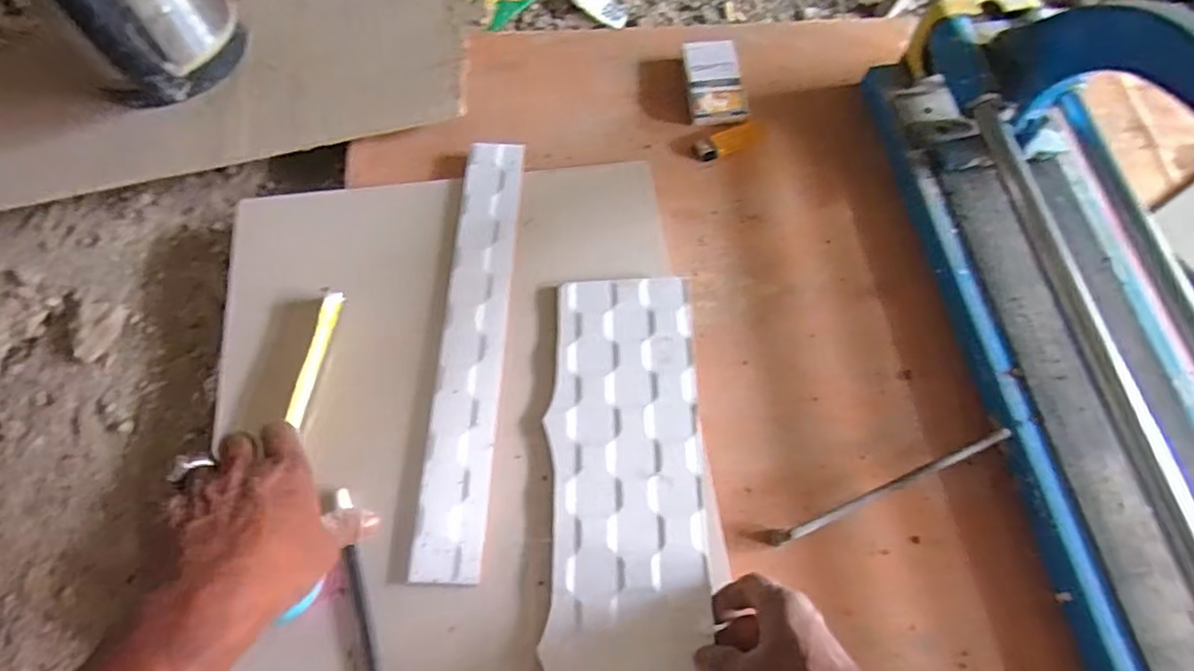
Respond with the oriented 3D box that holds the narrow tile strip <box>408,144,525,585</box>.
[{"bbox_3d":[-0.107,0.002,0.556,0.056,0.014,0.390,4,67,-2],"label":"narrow tile strip"}]

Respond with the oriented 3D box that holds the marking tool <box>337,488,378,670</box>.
[{"bbox_3d":[-0.178,0.188,0.480,0.011,0.006,0.150,-14,69,-9],"label":"marking tool"}]

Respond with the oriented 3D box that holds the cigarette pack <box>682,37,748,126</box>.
[{"bbox_3d":[0.122,-0.264,0.672,0.060,0.026,0.104,-2,67,-4],"label":"cigarette pack"}]

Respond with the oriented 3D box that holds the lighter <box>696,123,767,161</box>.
[{"bbox_3d":[0.139,-0.197,0.654,0.077,0.014,0.024,-17,69,-10],"label":"lighter"}]

